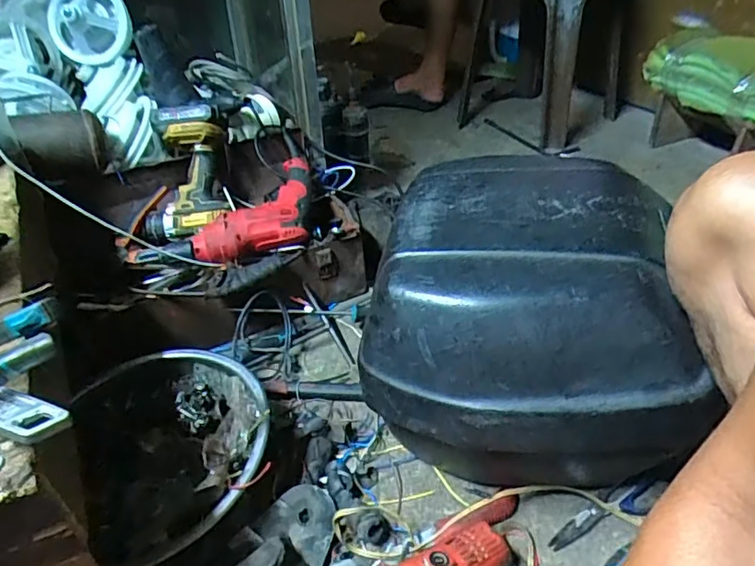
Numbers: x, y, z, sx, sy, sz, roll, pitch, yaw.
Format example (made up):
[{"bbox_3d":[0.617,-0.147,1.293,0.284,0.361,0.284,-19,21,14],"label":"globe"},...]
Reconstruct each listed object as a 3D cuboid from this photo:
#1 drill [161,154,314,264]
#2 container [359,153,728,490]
[{"bbox_3d":[-0.220,-0.114,0.912,0.224,0.063,0.197,-5,38,-3],"label":"drill"},{"bbox_3d":[0.161,0.033,0.668,0.334,0.260,0.331,0,38,3],"label":"container"}]

